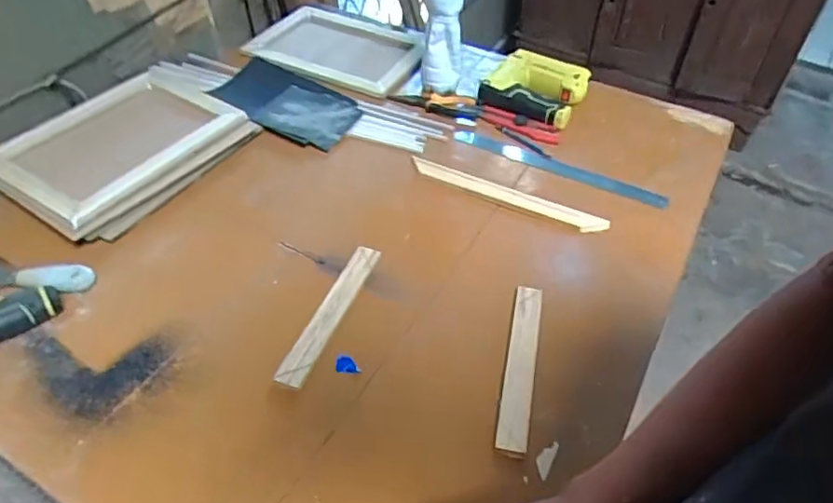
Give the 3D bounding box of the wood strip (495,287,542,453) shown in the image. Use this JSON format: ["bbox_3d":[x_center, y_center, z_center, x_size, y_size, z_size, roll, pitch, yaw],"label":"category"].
[{"bbox_3d":[0.114,0.119,0.643,0.032,0.011,0.207,11,48,6],"label":"wood strip"}]

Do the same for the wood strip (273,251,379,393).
[{"bbox_3d":[-0.097,0.067,0.675,0.031,0.009,0.204,18,49,12],"label":"wood strip"}]

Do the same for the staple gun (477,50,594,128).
[{"bbox_3d":[0.192,-0.266,0.968,0.158,0.051,0.128,19,49,13],"label":"staple gun"}]

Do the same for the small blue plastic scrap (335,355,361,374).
[{"bbox_3d":[-0.073,0.122,0.638,0.026,0.005,0.020,4,48,0],"label":"small blue plastic scrap"}]

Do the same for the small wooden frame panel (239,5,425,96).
[{"bbox_3d":[-0.143,-0.380,1.086,0.300,0.018,0.226,20,49,13],"label":"small wooden frame panel"}]

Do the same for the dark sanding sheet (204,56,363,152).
[{"bbox_3d":[-0.200,-0.240,0.935,0.217,0.034,0.144,24,51,17],"label":"dark sanding sheet"}]

